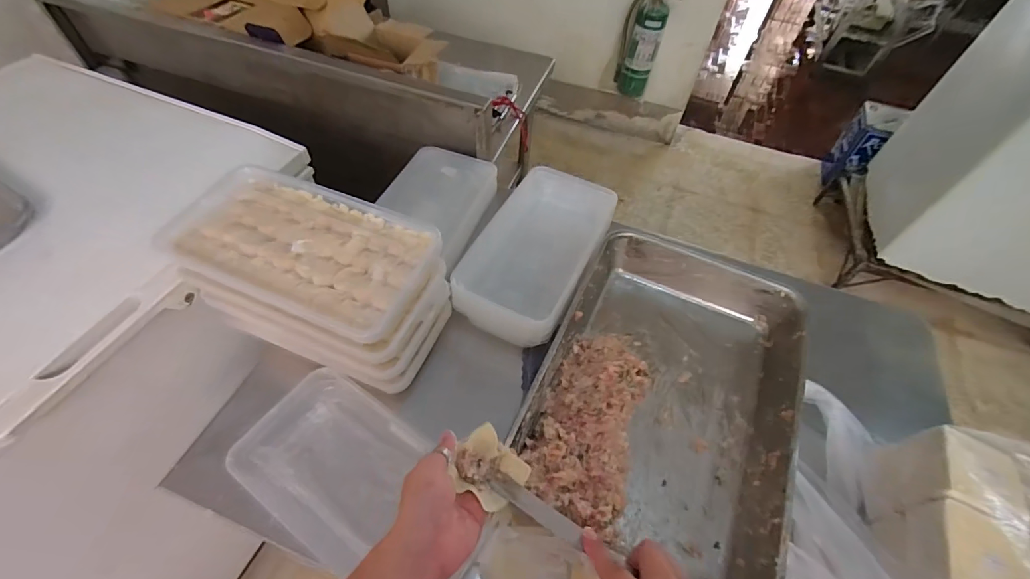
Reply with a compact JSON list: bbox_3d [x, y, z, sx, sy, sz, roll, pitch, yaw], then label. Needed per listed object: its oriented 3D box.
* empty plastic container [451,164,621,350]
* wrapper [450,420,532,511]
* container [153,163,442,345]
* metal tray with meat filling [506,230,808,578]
[{"bbox_3d":[0.040,-0.063,0.742,0.175,0.073,0.318,23,56,13],"label":"empty plastic container"},{"bbox_3d":[-0.029,0.193,0.479,0.076,0.026,0.061,39,61,22],"label":"wrapper"},{"bbox_3d":[-0.268,-0.052,0.568,0.330,0.053,0.177,21,56,11],"label":"container"},{"bbox_3d":[0.214,0.145,0.645,0.333,0.085,0.473,23,56,12],"label":"metal tray with meat filling"}]

